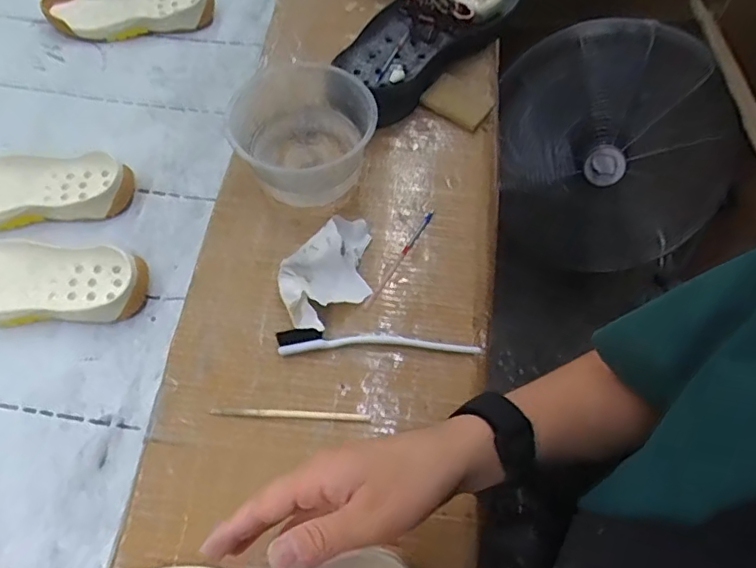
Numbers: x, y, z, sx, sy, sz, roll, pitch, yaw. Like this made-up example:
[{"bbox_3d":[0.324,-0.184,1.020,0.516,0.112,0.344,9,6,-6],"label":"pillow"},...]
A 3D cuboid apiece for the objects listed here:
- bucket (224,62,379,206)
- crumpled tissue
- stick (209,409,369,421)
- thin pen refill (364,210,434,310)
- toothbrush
[{"bbox_3d":[-0.070,-0.140,0.556,0.127,0.082,0.133,0,59,-1],"label":"bucket"},{"bbox_3d":[-0.042,-0.015,0.513,0.071,0.031,0.118,37,65,19],"label":"crumpled tissue"},{"bbox_3d":[-0.071,0.105,0.462,0.125,0.004,0.006,2,59,1],"label":"stick"},{"bbox_3d":[0.022,-0.026,0.530,0.006,0.004,0.126,27,62,15],"label":"thin pen refill"},{"bbox_3d":[0.001,0.049,0.485,0.169,0.017,0.018,-1,59,-2],"label":"toothbrush"}]

